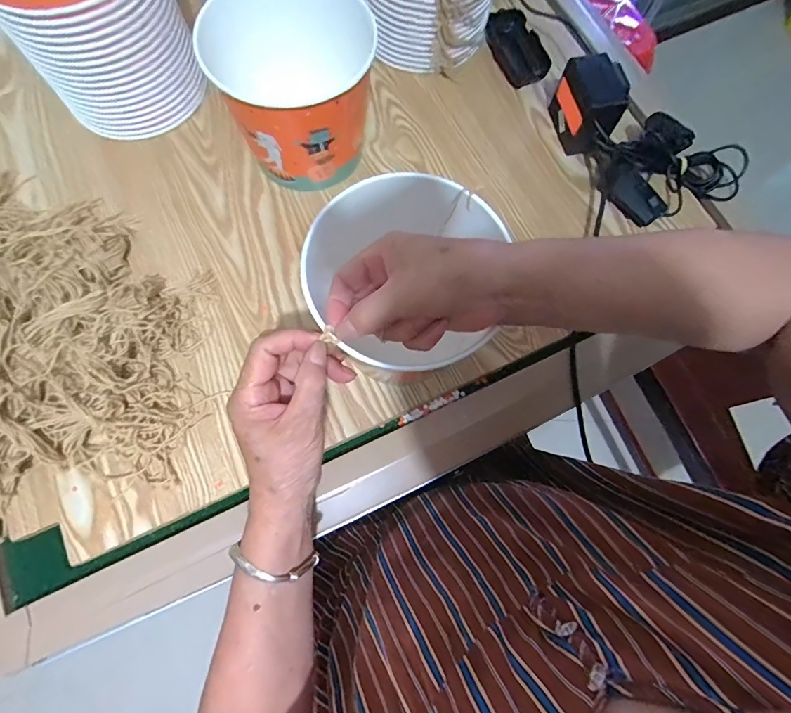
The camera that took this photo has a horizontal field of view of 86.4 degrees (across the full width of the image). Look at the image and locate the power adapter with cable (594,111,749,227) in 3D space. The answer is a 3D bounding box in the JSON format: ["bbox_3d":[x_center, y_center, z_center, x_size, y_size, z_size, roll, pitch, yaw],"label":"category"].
[{"bbox_3d":[0.330,-0.229,0.497,0.183,0.045,0.118,-21,76,-7],"label":"power adapter with cable"}]

